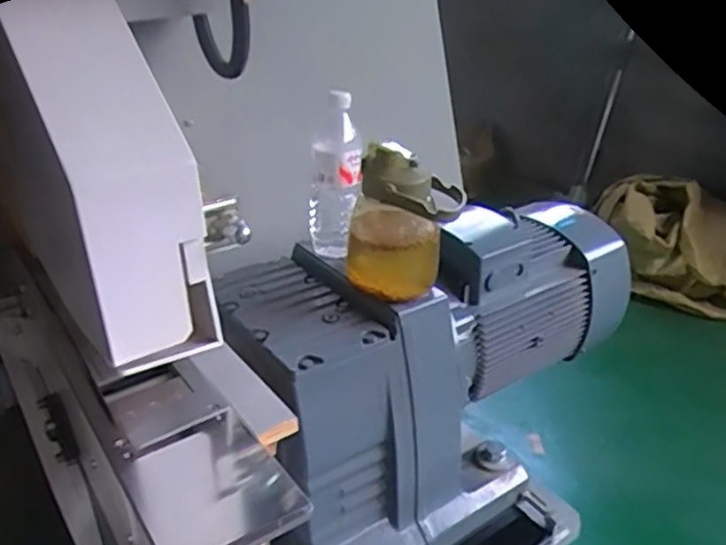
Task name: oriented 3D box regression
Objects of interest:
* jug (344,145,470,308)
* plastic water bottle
[{"bbox_3d":[0.047,-0.067,0.855,0.137,0.173,0.100,-2,27,-1],"label":"jug"},{"bbox_3d":[-0.040,-0.124,0.948,0.074,0.230,0.066,-2,27,-1],"label":"plastic water bottle"}]

